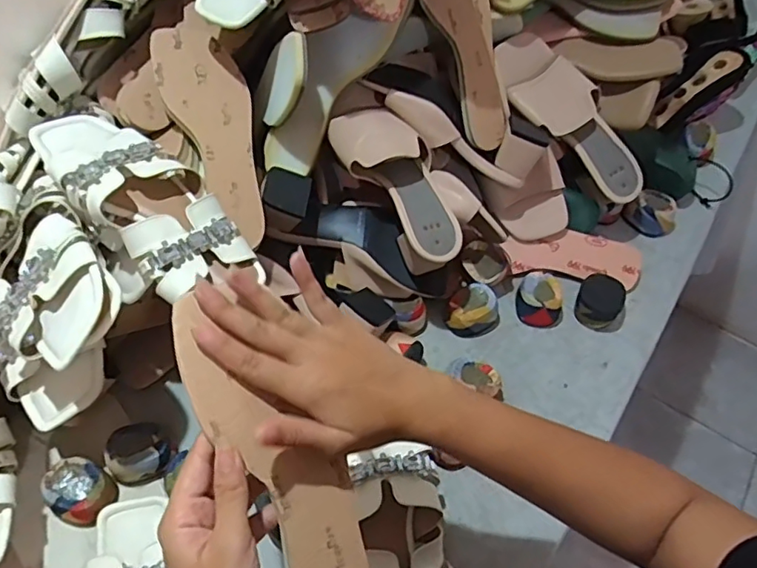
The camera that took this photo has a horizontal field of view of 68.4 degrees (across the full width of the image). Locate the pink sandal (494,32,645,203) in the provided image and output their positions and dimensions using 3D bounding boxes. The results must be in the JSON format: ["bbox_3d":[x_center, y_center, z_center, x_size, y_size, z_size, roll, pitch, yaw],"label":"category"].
[{"bbox_3d":[0.233,-0.196,0.662,0.238,0.045,0.071,47,63,-5],"label":"pink sandal"}]

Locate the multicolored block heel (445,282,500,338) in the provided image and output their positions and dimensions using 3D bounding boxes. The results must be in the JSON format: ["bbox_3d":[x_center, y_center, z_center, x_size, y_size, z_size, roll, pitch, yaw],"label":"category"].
[{"bbox_3d":[0.108,0.031,0.647,0.056,0.039,0.059,39,63,24],"label":"multicolored block heel"}]

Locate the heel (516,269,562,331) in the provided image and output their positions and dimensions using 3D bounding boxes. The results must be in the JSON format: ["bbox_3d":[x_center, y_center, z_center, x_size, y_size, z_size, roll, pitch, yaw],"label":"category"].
[{"bbox_3d":[0.191,0.018,0.664,0.048,0.041,0.058,-6,55,-5],"label":"heel"}]

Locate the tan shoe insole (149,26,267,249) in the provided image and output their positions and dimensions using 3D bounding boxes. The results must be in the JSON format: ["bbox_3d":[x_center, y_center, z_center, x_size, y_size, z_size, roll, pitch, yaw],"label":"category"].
[{"bbox_3d":[-0.159,-0.154,0.561,0.077,0.013,0.234,-21,84,-14],"label":"tan shoe insole"}]

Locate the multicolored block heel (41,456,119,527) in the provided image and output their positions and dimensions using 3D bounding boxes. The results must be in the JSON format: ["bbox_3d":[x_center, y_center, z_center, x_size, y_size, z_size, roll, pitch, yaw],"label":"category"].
[{"bbox_3d":[-0.281,0.194,0.523,0.055,0.037,0.051,0,55,0],"label":"multicolored block heel"}]

